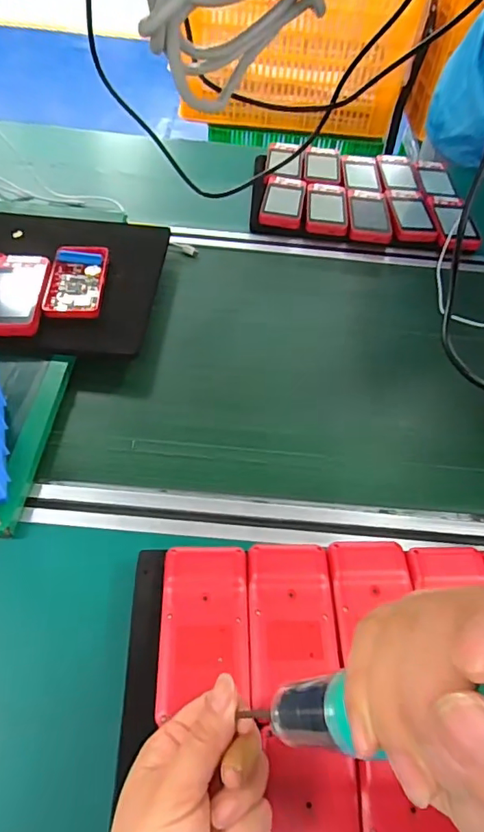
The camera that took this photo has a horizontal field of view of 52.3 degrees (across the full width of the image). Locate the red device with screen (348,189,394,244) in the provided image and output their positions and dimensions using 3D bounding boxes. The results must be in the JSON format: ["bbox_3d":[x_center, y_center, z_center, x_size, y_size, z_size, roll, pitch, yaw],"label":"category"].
[{"bbox_3d":[0.197,-0.318,0.773,0.065,0.015,0.118,1,57,-1],"label":"red device with screen"}]

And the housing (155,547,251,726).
[{"bbox_3d":[-0.027,0.149,0.354,0.062,0.015,0.108,1,53,-5],"label":"housing"}]

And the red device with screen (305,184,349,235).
[{"bbox_3d":[0.133,-0.329,0.779,0.063,0.023,0.118,6,53,-1],"label":"red device with screen"}]

